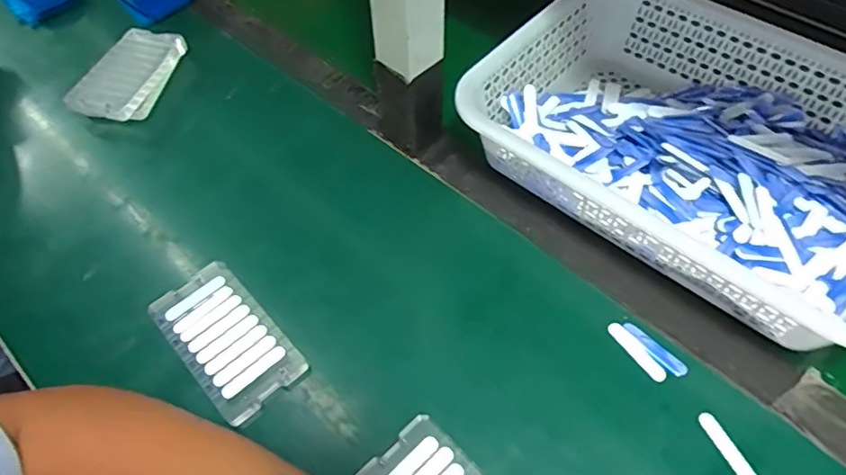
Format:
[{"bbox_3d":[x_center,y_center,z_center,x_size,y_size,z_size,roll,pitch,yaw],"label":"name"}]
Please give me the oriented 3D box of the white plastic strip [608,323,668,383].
[{"bbox_3d":[0.157,0.083,0.425,0.013,0.004,0.052,-29,59,-17],"label":"white plastic strip"}]

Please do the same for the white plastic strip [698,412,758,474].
[{"bbox_3d":[0.203,0.140,0.383,0.013,0.004,0.052,-21,57,-12],"label":"white plastic strip"}]

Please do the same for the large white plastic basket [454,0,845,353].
[{"bbox_3d":[0.236,-0.081,0.493,0.352,0.084,0.251,32,62,22],"label":"large white plastic basket"}]

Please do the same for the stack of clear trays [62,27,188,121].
[{"bbox_3d":[-0.302,-0.169,0.594,0.074,0.041,0.129,12,56,10],"label":"stack of clear trays"}]

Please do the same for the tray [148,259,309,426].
[{"bbox_3d":[-0.149,0.077,0.441,0.066,0.019,0.122,-37,62,-22],"label":"tray"}]

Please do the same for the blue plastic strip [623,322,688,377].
[{"bbox_3d":[0.171,0.082,0.427,0.013,0.004,0.052,-37,62,-21],"label":"blue plastic strip"}]

